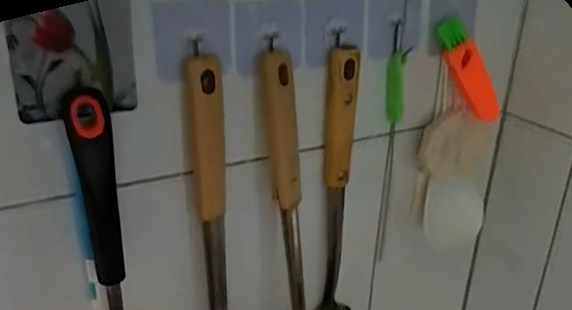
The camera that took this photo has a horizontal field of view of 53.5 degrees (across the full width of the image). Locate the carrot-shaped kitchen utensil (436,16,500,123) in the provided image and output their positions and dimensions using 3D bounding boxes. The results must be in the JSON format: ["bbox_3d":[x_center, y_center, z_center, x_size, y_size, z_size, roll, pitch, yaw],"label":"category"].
[{"bbox_3d":[0.163,-0.072,0.500,0.026,0.100,0.019,-26,16,20],"label":"carrot-shaped kitchen utensil"}]

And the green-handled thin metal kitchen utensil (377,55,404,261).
[{"bbox_3d":[0.094,0.009,0.526,0.014,0.209,0.024,9,25,15],"label":"green-handled thin metal kitchen utensil"}]

